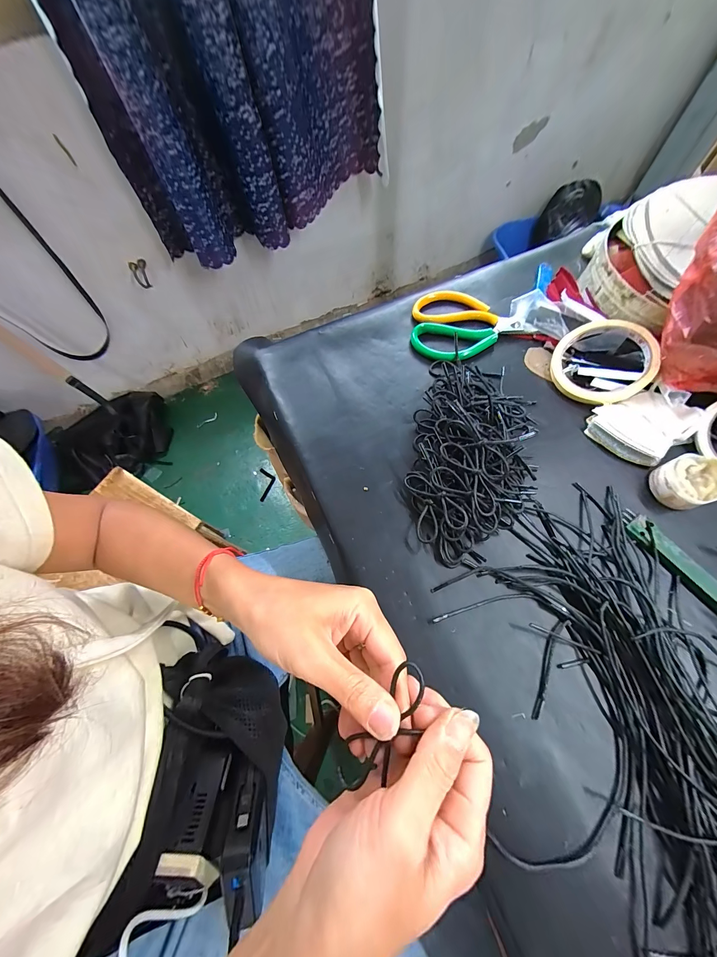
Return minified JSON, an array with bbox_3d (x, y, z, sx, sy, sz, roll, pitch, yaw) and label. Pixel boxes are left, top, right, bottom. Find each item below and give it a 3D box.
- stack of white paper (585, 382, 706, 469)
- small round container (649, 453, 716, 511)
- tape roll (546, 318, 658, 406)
[{"bbox_3d":[0.286,-0.056,0.314,0.083,0.027,0.070,-31,69,-9],"label":"stack of white paper"},{"bbox_3d":[0.297,0.001,0.280,0.045,0.037,0.043,-1,67,3],"label":"small round container"},{"bbox_3d":[0.260,-0.125,0.336,0.094,0.012,0.094,-5,78,23],"label":"tape roll"}]

